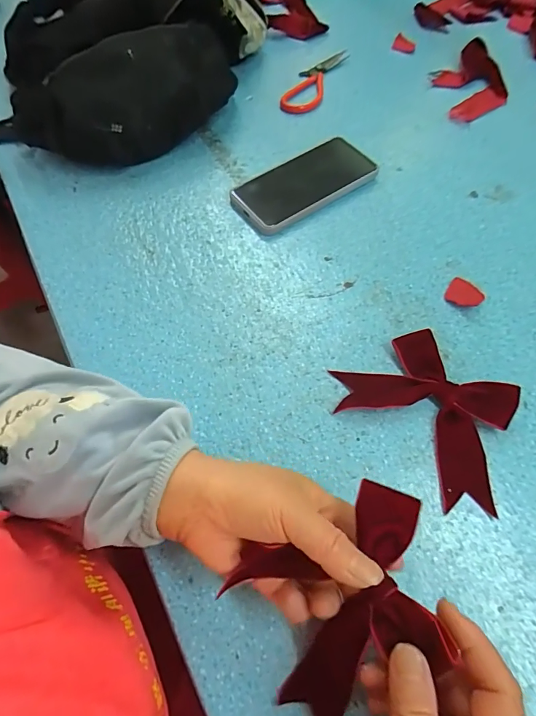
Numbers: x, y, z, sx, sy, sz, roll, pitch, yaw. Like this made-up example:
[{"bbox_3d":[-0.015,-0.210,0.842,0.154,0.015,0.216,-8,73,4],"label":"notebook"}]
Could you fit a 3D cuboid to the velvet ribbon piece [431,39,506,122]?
[{"bbox_3d":[0.277,-0.381,0.562,0.093,0.021,0.139,-9,62,-4],"label":"velvet ribbon piece"}]

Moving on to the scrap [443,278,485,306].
[{"bbox_3d":[0.193,-0.062,0.403,0.033,0.004,0.030,0,62,0],"label":"scrap"}]

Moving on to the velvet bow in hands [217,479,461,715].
[{"bbox_3d":[0.049,0.148,0.249,0.118,0.070,0.102,-26,65,-12],"label":"velvet bow in hands"}]

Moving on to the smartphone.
[{"bbox_3d":[0.041,-0.202,0.472,0.167,0.015,0.084,-34,67,-16],"label":"smartphone"}]

